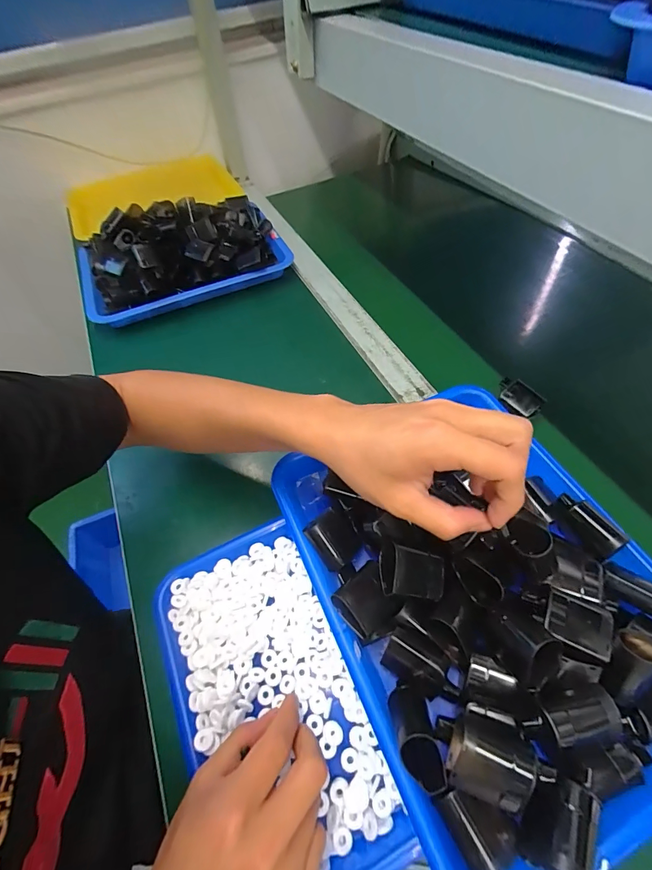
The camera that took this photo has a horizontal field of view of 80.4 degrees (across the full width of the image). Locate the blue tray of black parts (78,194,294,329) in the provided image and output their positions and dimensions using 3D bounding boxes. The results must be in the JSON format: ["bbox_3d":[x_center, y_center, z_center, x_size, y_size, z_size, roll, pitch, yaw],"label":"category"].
[{"bbox_3d":[-0.238,-0.301,0.640,0.332,0.086,0.203,-22,56,-10],"label":"blue tray of black parts"}]

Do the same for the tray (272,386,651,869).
[{"bbox_3d":[0.121,0.109,0.315,0.246,0.083,0.328,-22,56,-9],"label":"tray"}]

